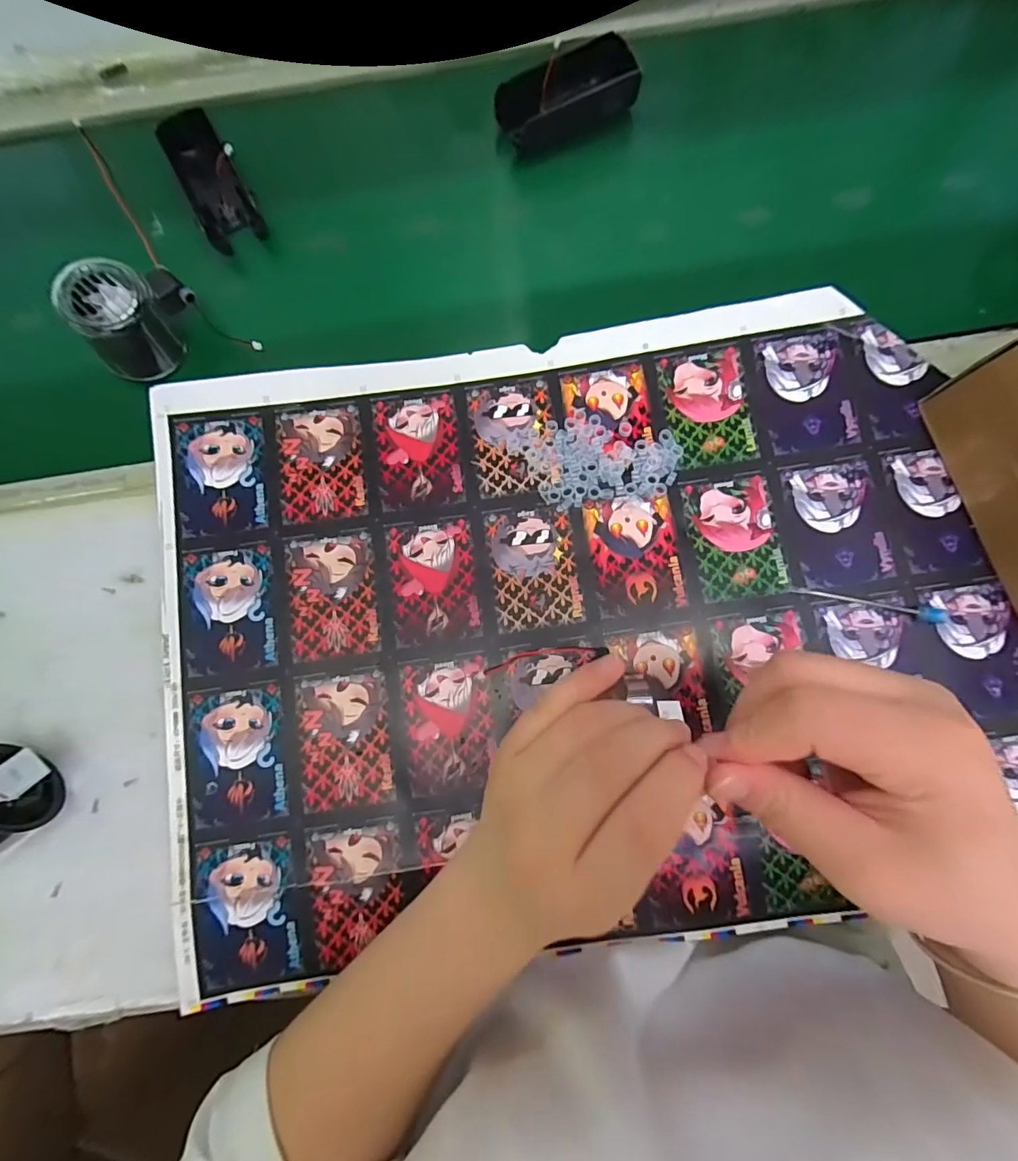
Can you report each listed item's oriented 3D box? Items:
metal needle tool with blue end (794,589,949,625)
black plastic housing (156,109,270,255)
[{"bbox_3d":[0.225,0.015,0.312,0.091,0.007,0.009,9,81,4],"label":"metal needle tool with blue end"},{"bbox_3d":[-0.231,-0.312,0.385,0.047,0.041,0.100,-29,80,-2],"label":"black plastic housing"}]

